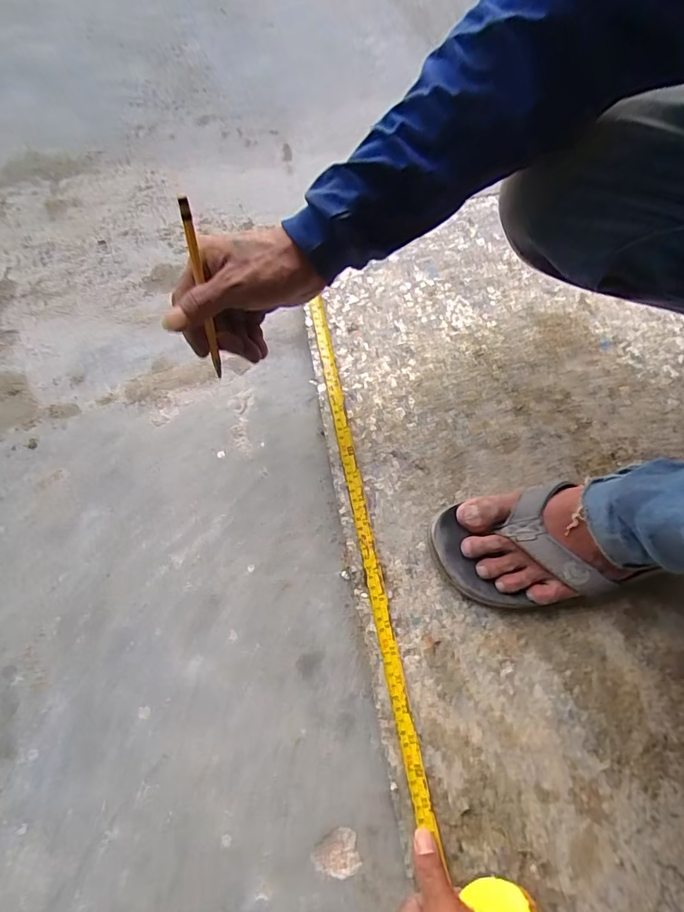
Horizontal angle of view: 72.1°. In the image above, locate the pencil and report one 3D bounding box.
[{"bbox_3d":[-0.107,-0.122,0.362,0.008,0.137,0.008,-1,38,1],"label":"pencil"}]

